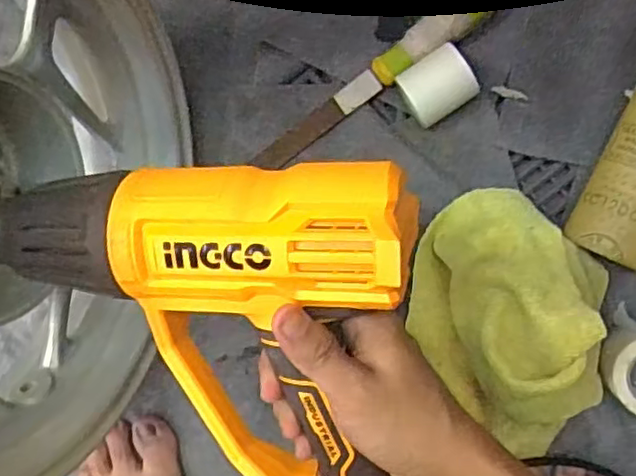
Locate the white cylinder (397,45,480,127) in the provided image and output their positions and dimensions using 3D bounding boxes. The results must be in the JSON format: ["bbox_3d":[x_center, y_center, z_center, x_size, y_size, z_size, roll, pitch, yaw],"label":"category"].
[{"bbox_3d":[0.094,-0.118,0.505,0.053,0.036,0.045,-31,87,8],"label":"white cylinder"}]

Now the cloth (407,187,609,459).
[{"bbox_3d":[0.147,0.061,0.473,0.139,0.109,0.183,-40,86,8],"label":"cloth"}]

